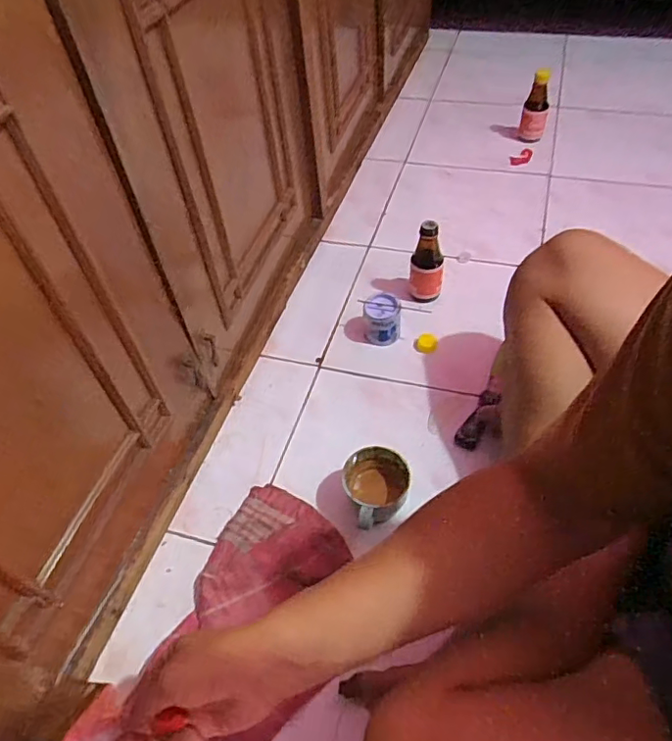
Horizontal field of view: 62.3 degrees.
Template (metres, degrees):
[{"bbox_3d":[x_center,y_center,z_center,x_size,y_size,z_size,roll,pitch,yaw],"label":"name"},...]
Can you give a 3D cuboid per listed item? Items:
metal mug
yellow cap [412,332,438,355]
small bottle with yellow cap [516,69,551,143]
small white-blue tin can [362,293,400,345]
[{"bbox_3d":[0.048,0.147,0.680,0.088,0.065,0.090,-5,50,1],"label":"metal mug"},{"bbox_3d":[0.139,-0.042,0.866,0.037,0.012,0.035,-3,50,3],"label":"yellow cap"},{"bbox_3d":[0.423,-0.556,1.176,0.053,0.131,0.044,10,52,14],"label":"small bottle with yellow cap"},{"bbox_3d":[0.070,-0.077,0.861,0.050,0.062,0.055,-7,50,0],"label":"small white-blue tin can"}]

